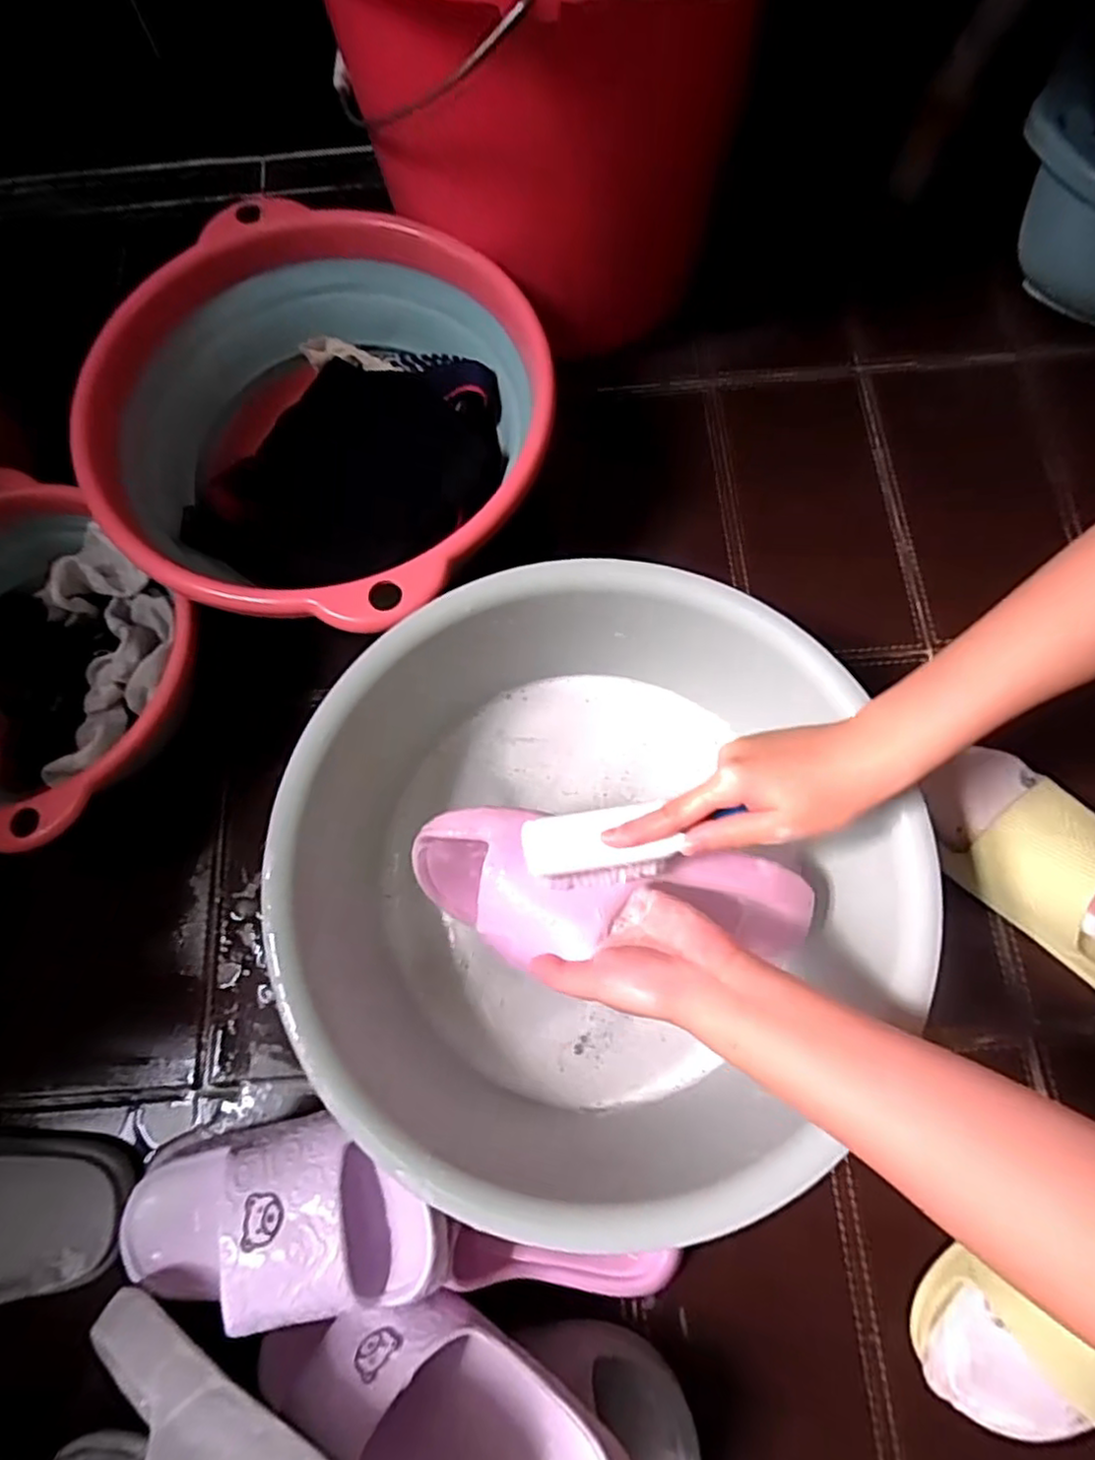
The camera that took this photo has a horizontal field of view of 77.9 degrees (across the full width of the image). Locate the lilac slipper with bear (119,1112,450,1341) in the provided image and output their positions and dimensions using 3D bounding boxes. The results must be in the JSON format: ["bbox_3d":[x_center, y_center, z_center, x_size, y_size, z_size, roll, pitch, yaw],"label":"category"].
[{"bbox_3d":[-0.177,0.297,0.415,0.241,0.067,0.099,-13,73,22],"label":"lilac slipper with bear"}]

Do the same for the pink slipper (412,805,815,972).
[{"bbox_3d":[0.039,0.109,0.435,0.252,0.088,0.081,7,74,-2],"label":"pink slipper"}]

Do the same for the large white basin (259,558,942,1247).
[{"bbox_3d":[0.023,0.096,0.456,0.362,0.126,0.395,0,74,1],"label":"large white basin"}]

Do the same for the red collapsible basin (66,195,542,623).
[{"bbox_3d":[-0.173,-0.239,0.562,0.346,0.122,0.349,0,74,1],"label":"red collapsible basin"}]

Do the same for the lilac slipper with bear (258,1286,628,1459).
[{"bbox_3d":[-0.057,0.375,0.361,0.217,0.079,0.082,15,75,20],"label":"lilac slipper with bear"}]

